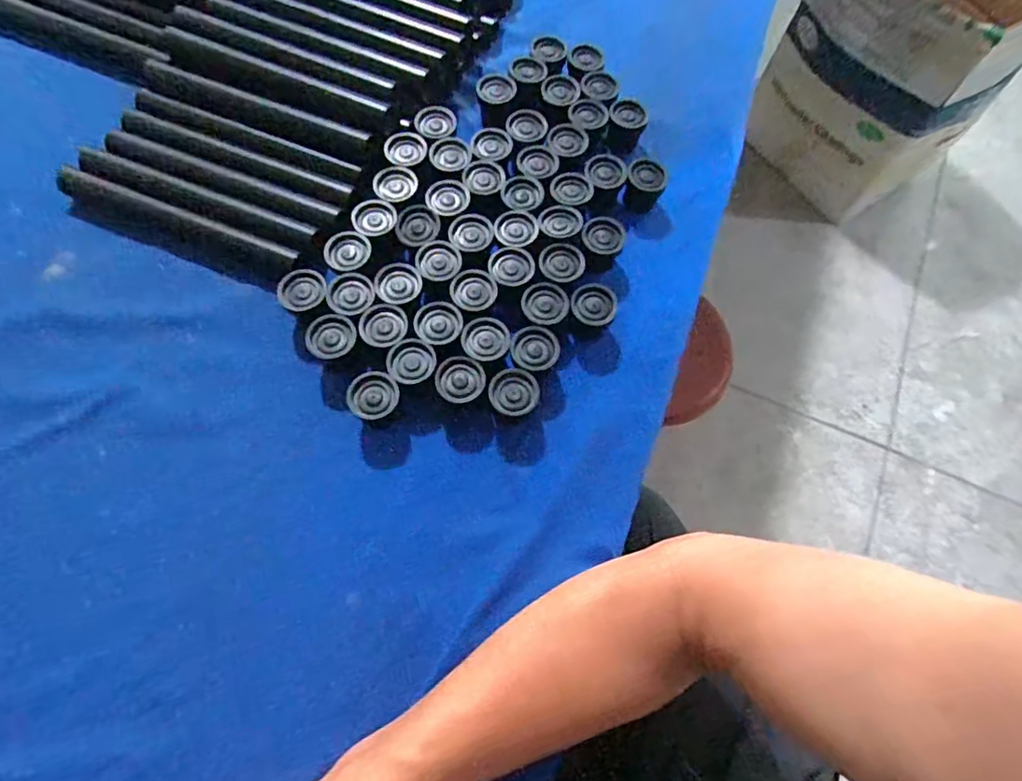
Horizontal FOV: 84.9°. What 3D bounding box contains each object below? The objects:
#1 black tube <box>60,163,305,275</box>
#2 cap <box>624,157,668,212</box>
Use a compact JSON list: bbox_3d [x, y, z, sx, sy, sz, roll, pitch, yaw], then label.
[{"bbox_3d":[-0.267,-0.134,0.444,0.205,0.019,0.022,19,68,5],"label":"black tube"},{"bbox_3d":[0.115,-0.175,0.478,0.032,0.025,0.037,17,68,4],"label":"cap"}]

